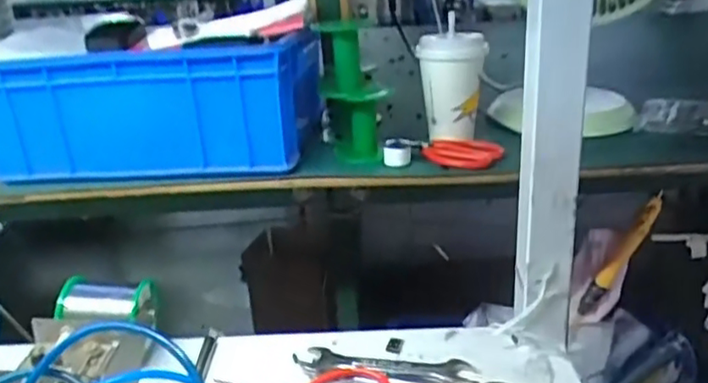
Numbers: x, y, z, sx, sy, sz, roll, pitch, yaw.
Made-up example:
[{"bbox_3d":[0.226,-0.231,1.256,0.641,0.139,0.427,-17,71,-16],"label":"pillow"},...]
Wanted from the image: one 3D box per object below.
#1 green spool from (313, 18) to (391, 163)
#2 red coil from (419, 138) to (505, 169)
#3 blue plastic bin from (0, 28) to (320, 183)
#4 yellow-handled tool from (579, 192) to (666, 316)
[{"bbox_3d":[-0.001,-0.110,0.682,0.072,0.152,0.084,-6,24,-5],"label":"green spool"},{"bbox_3d":[0.121,-0.043,0.685,0.079,0.012,0.079,-3,23,1],"label":"red coil"},{"bbox_3d":[-0.216,-0.107,0.703,0.325,0.124,0.191,-2,24,4],"label":"blue plastic bin"},{"bbox_3d":[0.351,0.084,0.829,0.024,0.196,0.032,24,26,0],"label":"yellow-handled tool"}]

